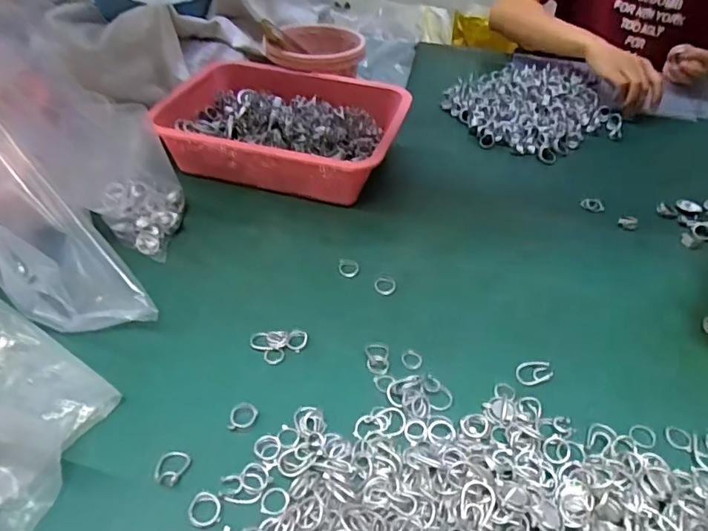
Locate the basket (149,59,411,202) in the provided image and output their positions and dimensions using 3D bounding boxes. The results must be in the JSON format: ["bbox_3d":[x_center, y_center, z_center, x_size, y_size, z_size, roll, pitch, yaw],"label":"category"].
[{"bbox_3d":[-0.088,-0.185,0.735,0.306,0.079,0.228,9,42,7],"label":"basket"}]

